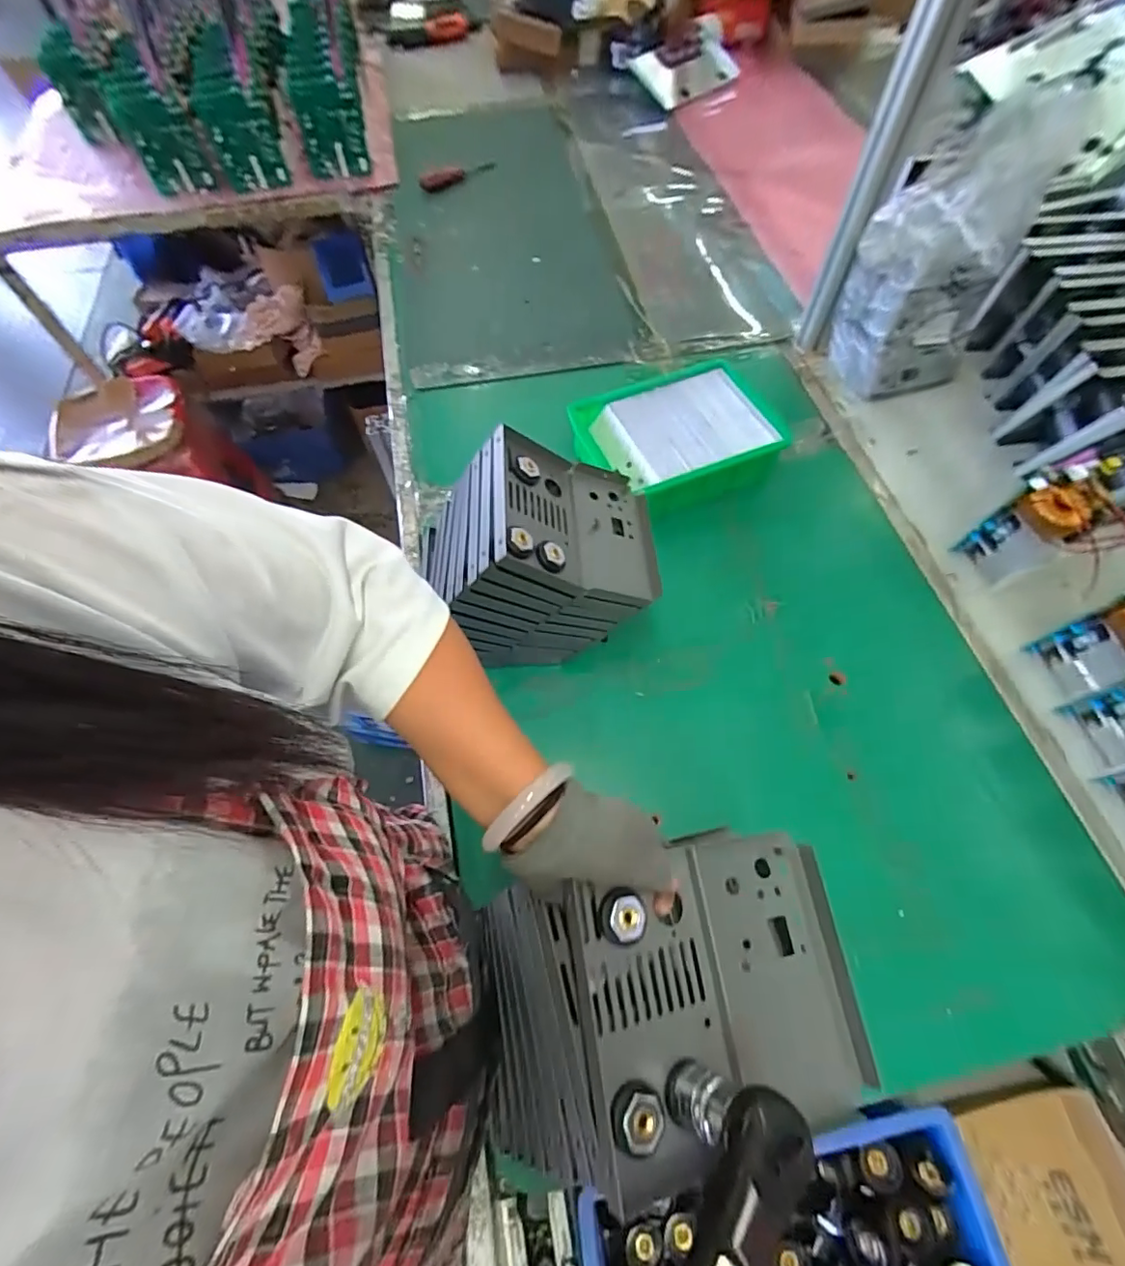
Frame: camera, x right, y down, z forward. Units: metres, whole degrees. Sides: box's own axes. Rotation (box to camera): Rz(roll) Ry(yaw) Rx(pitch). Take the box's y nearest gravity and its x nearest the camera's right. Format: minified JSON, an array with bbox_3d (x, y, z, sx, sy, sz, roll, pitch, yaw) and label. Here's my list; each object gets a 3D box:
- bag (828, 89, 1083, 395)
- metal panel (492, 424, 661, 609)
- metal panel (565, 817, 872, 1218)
[{"bbox_3d":[0.481,-0.473,0.716,0.187,0.305,0.162,27,65,15],"label":"bag"},{"bbox_3d":[0.013,-0.102,0.529,0.186,0.035,0.158,17,52,-30],"label":"metal panel"},{"bbox_3d":[0.093,0.208,0.326,0.168,0.021,0.156,-4,65,-19],"label":"metal panel"}]

